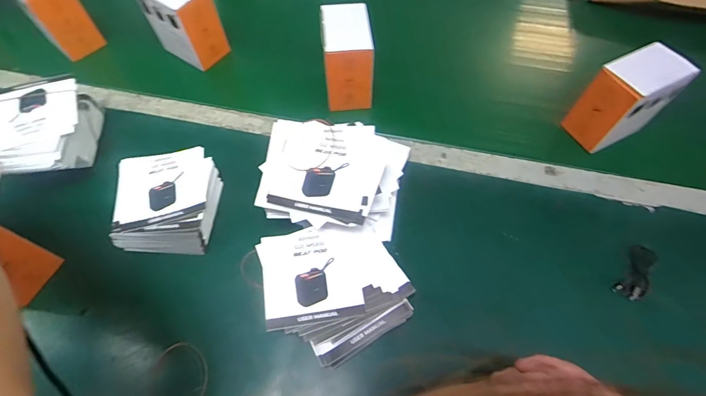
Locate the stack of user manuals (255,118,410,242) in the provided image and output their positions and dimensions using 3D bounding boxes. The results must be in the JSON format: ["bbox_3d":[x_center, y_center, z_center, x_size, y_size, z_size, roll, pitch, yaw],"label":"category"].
[{"bbox_3d":[-0.019,-0.023,0.460,0.158,0.091,0.148,9,62,6],"label":"stack of user manuals"}]

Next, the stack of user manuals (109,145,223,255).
[{"bbox_3d":[-0.234,0.002,0.477,0.113,0.038,0.130,-2,61,0],"label":"stack of user manuals"}]

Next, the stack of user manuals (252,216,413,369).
[{"bbox_3d":[-0.018,0.101,0.420,0.146,0.056,0.140,-18,63,-9],"label":"stack of user manuals"}]

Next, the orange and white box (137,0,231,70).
[{"bbox_3d":[-0.267,-0.281,0.594,0.113,0.101,0.066,29,66,15],"label":"orange and white box"}]

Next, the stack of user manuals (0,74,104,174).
[{"bbox_3d":[-0.406,-0.077,0.496,0.115,0.079,0.140,-16,62,-8],"label":"stack of user manuals"}]

